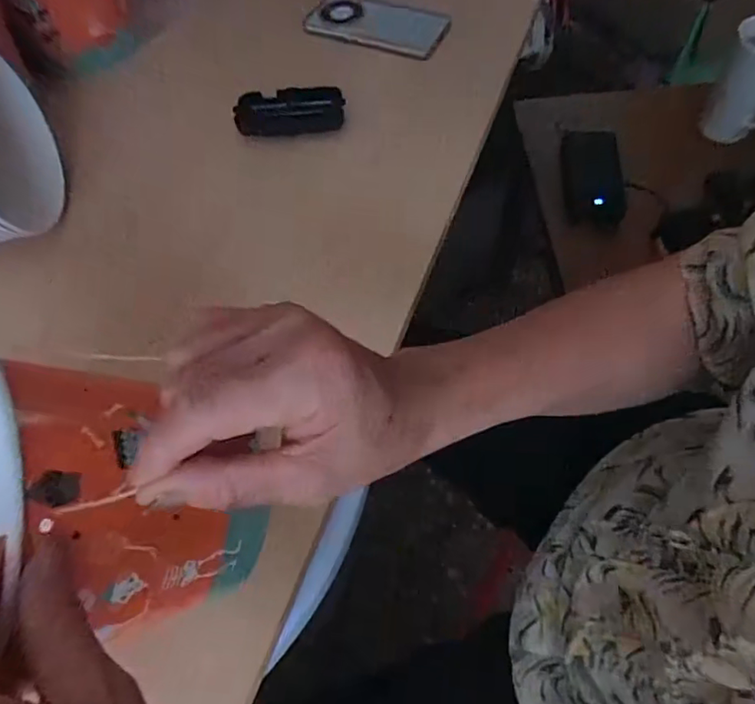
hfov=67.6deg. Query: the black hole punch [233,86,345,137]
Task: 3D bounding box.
[{"bbox_3d":[-0.094,-0.257,0.603,0.112,0.035,0.037,-8,61,-1],"label":"black hole punch"}]

